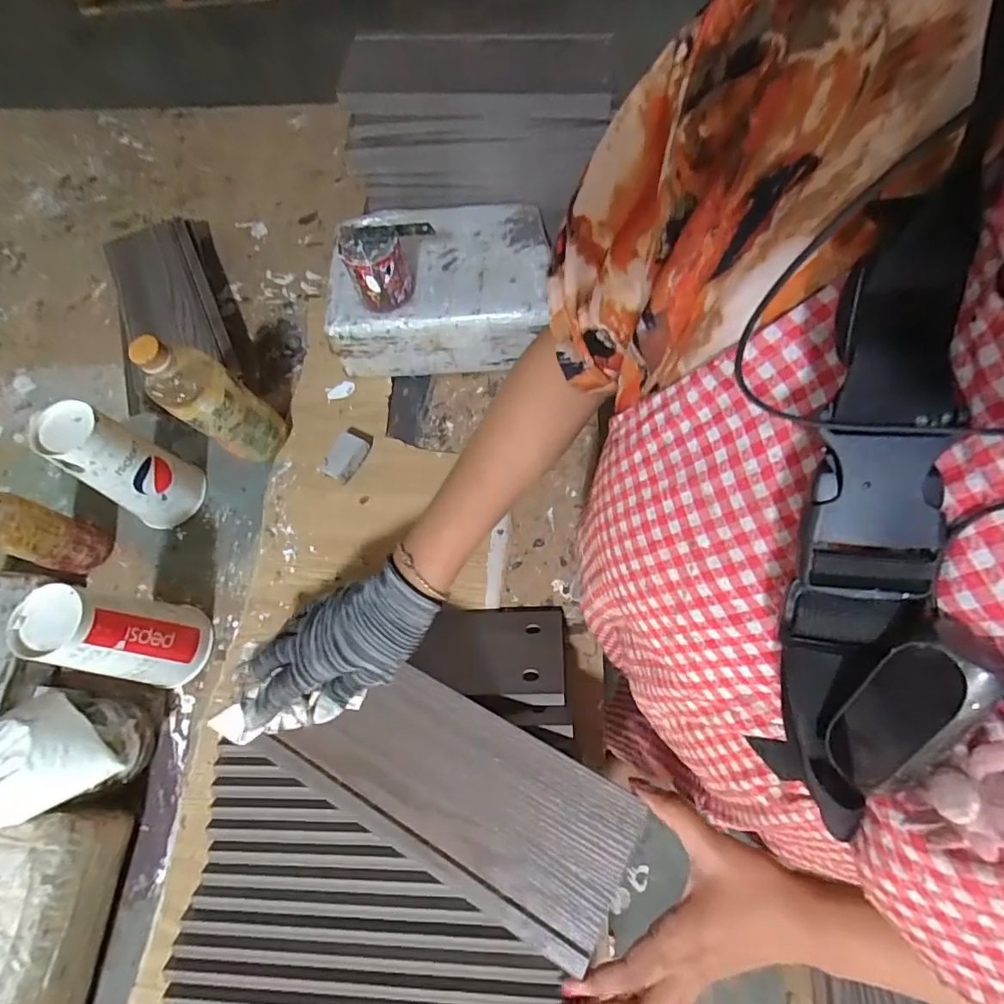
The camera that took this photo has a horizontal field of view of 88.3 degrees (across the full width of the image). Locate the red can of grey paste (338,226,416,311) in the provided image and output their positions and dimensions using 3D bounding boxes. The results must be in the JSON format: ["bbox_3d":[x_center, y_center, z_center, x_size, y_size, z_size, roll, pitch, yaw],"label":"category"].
[{"bbox_3d":[-0.137,-0.259,0.578,0.067,0.079,0.060,-19,67,-5],"label":"red can of grey paste"}]

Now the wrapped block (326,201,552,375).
[{"bbox_3d":[-0.072,-0.272,0.675,0.269,0.117,0.203,0,66,3],"label":"wrapped block"}]

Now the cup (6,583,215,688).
[{"bbox_3d":[-0.363,0.129,0.503,0.071,0.166,0.078,-1,66,3],"label":"cup"}]

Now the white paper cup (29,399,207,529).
[{"bbox_3d":[-0.416,-0.040,0.574,0.073,0.166,0.080,-1,66,3],"label":"white paper cup"}]

